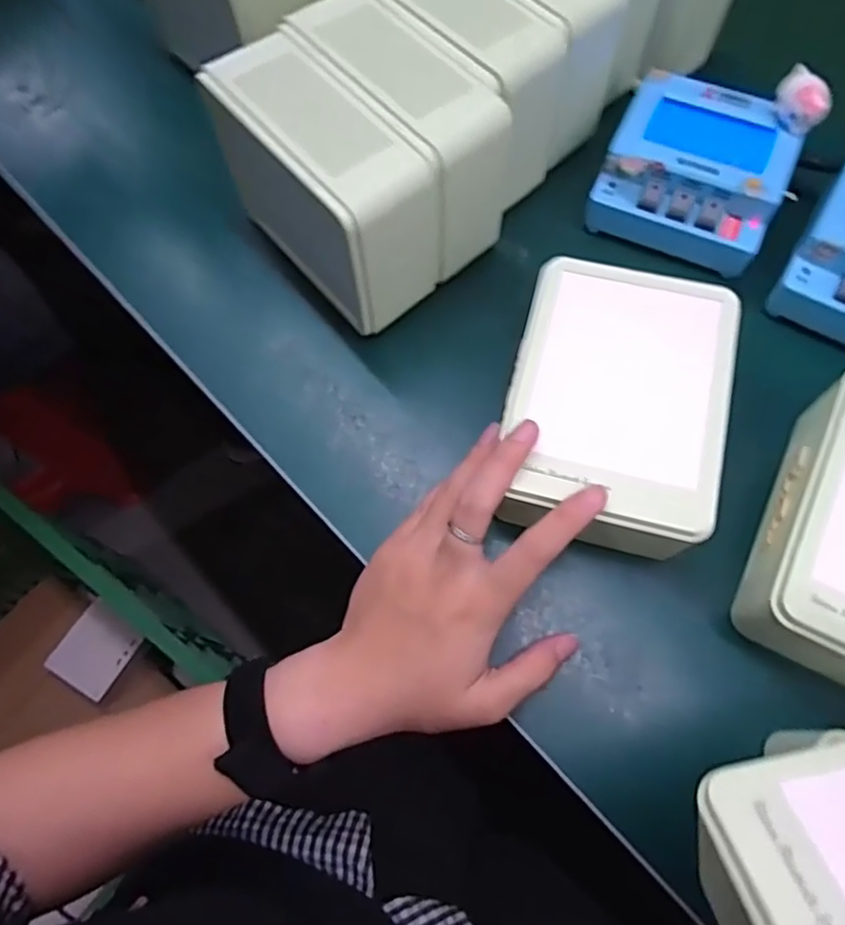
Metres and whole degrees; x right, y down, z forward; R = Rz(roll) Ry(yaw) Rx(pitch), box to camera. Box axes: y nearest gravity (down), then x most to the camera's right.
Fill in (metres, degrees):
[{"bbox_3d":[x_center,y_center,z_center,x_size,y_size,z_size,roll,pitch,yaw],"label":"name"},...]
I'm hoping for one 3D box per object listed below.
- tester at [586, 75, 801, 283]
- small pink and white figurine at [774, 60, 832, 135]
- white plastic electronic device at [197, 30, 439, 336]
[{"bbox_3d":[0.166,-0.180,0.385,0.106,0.045,0.099,23,71,10],"label":"tester"},{"bbox_3d":[0.219,-0.208,0.359,0.030,0.026,0.018,30,72,12],"label":"small pink and white figurine"},{"bbox_3d":[-0.055,-0.156,0.358,0.057,0.096,0.137,-39,72,-13],"label":"white plastic electronic device"}]

